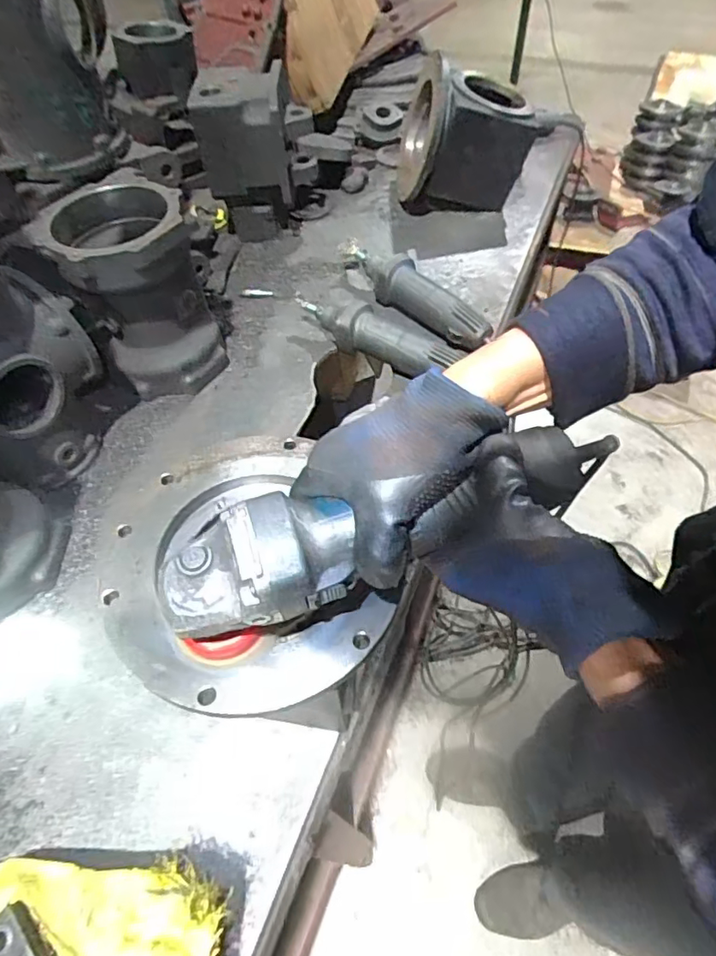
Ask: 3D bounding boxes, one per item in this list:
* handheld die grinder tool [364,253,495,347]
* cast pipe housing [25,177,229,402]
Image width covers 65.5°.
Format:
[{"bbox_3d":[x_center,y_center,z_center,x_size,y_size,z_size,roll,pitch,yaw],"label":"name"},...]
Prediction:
[{"bbox_3d":[0.090,-0.269,0.824,0.060,0.055,0.244,-33,59,-20],"label":"handheld die grinder tool"},{"bbox_3d":[-0.286,-0.242,0.731,0.154,0.213,0.168,-34,59,-20],"label":"cast pipe housing"}]

